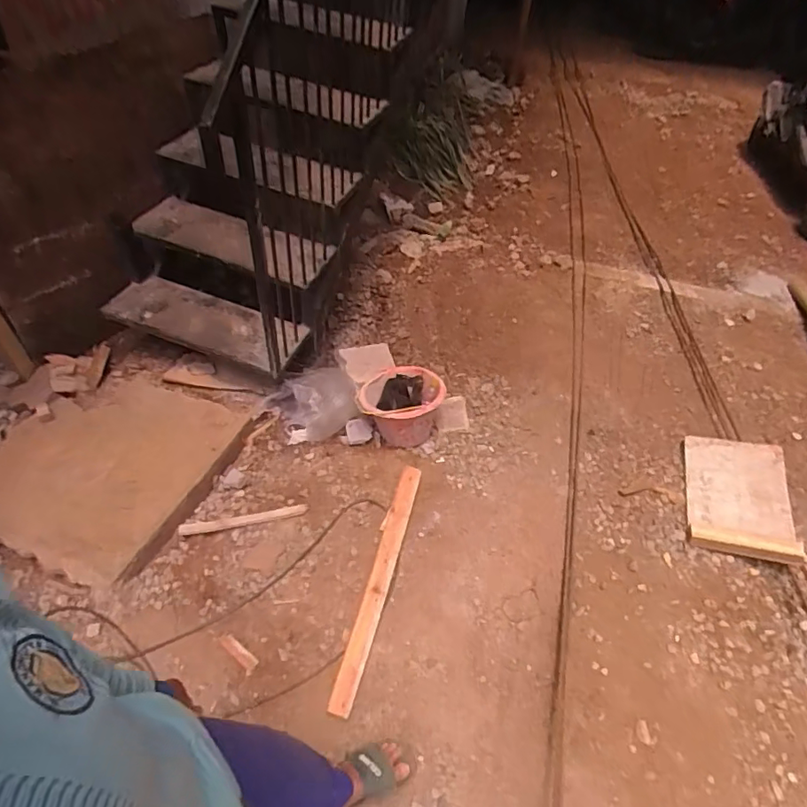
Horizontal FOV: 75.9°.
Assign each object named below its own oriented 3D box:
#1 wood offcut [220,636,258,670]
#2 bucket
[{"bbox_3d":[-0.429,0.645,1.344,0.118,0.009,0.030,31,54,20],"label":"wood offcut"},{"bbox_3d":[-0.011,-0.002,1.874,0.302,0.205,0.256,-1,50,-7],"label":"bucket"}]

